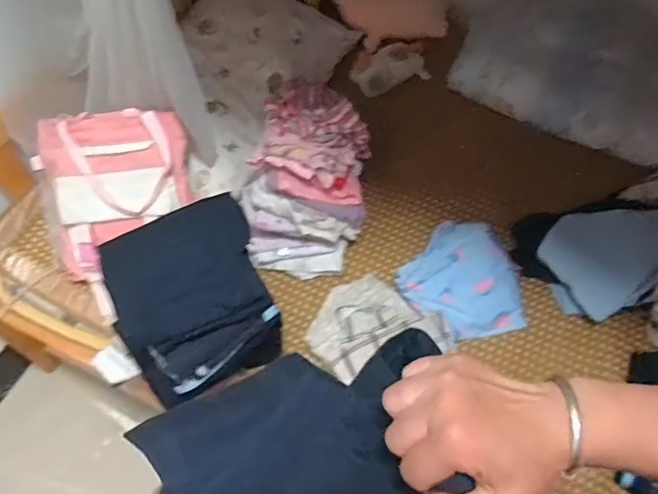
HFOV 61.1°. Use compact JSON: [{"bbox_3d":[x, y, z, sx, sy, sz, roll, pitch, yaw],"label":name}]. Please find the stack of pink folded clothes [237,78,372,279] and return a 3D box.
[{"bbox_3d":[-0.048,-0.133,1.061,0.239,0.238,0.289,4,59,2],"label":"stack of pink folded clothes"}]

